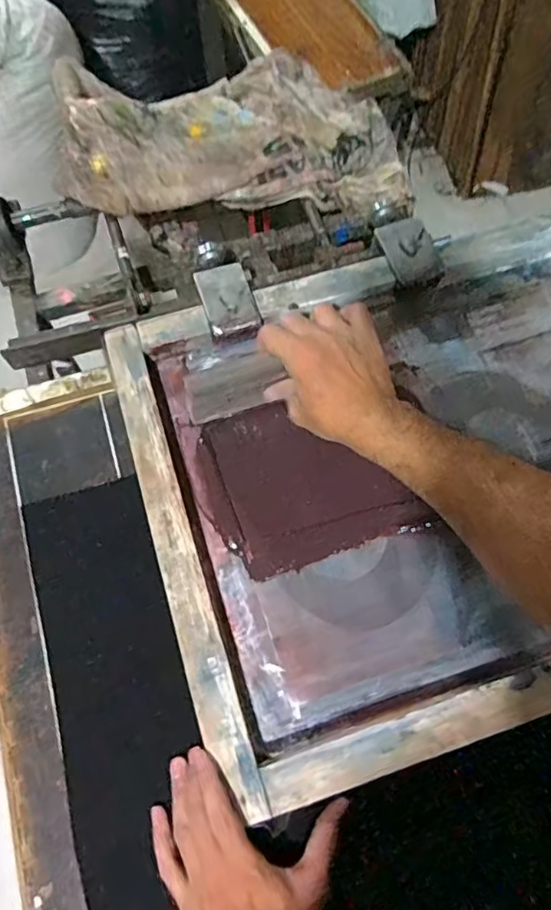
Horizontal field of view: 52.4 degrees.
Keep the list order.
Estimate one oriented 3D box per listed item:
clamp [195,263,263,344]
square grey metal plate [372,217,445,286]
[{"bbox_3d":[-0.049,-0.159,0.591,0.052,0.030,0.084,-18,70,-5],"label":"clamp"},{"bbox_3d":[0.144,-0.223,0.609,0.060,0.013,0.080,-19,70,-6],"label":"square grey metal plate"}]

